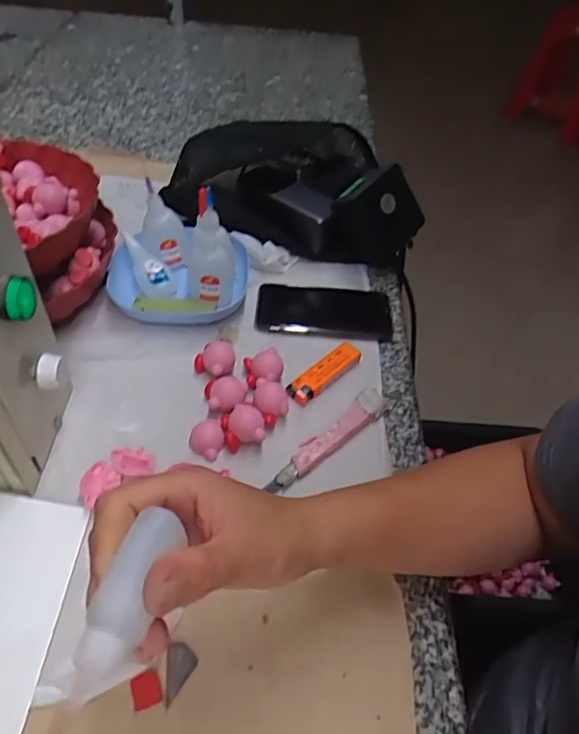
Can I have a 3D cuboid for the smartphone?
[{"bbox_3d":[0.035,-0.060,0.552,0.137,0.009,0.070,5,48,-1],"label":"smartphone"}]

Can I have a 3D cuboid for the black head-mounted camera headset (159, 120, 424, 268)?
[{"bbox_3d":[0.010,-0.224,0.650,0.279,0.087,0.197,8,48,1],"label":"black head-mounted camera headset"}]

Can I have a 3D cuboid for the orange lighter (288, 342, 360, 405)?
[{"bbox_3d":[0.033,0.005,0.493,0.025,0.008,0.083,37,55,24],"label":"orange lighter"}]

